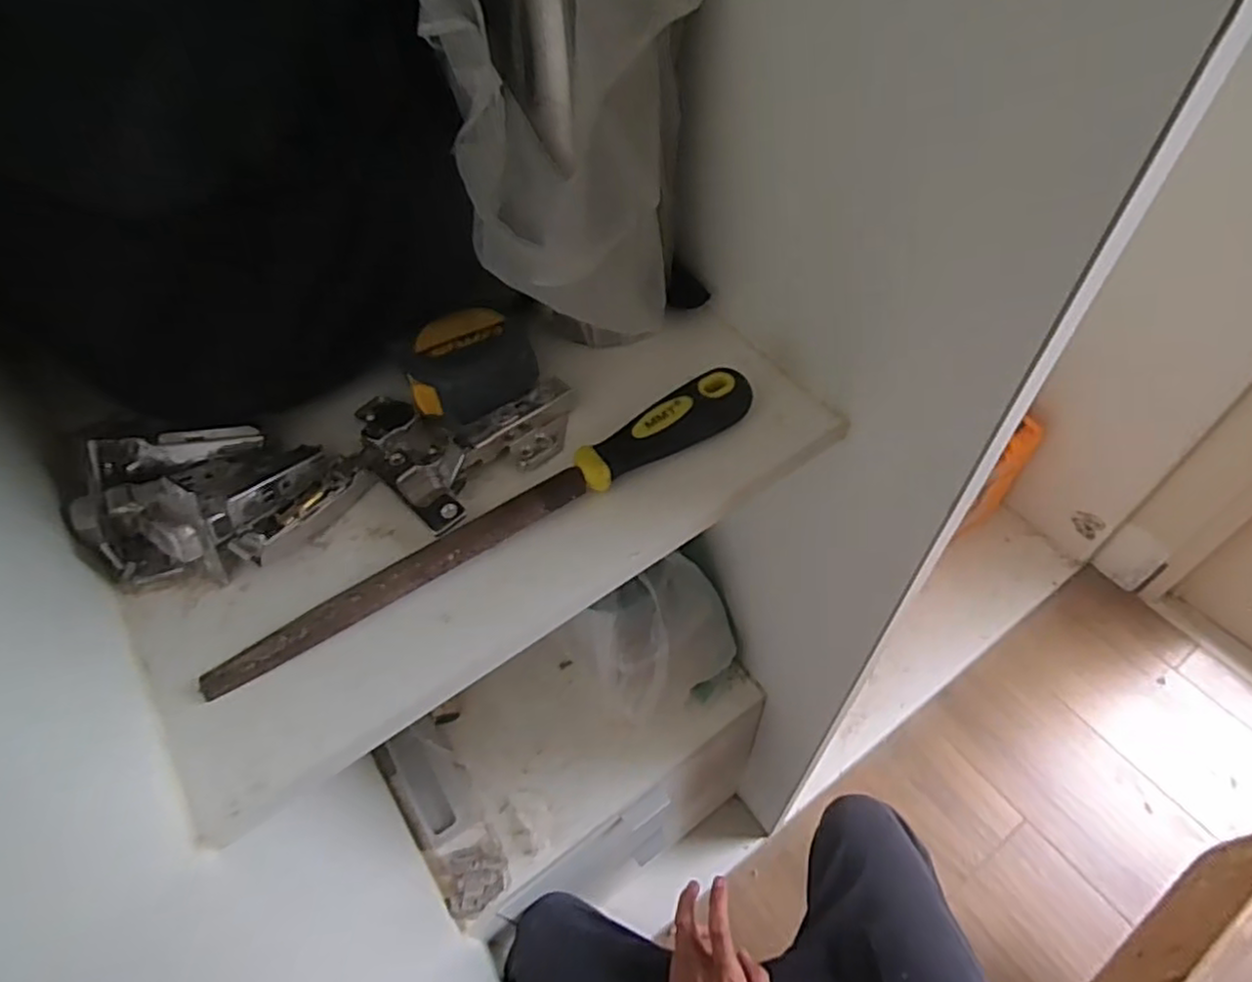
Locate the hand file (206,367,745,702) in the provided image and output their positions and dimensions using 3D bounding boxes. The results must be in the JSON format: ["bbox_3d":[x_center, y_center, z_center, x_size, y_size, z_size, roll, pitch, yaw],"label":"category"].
[{"bbox_3d":[-0.063,0.010,0.356,0.300,0.022,0.025,-28,56,-16],"label":"hand file"}]

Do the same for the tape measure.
[{"bbox_3d":[-0.086,-0.071,0.401,0.069,0.039,0.057,-13,53,-6],"label":"tape measure"}]

